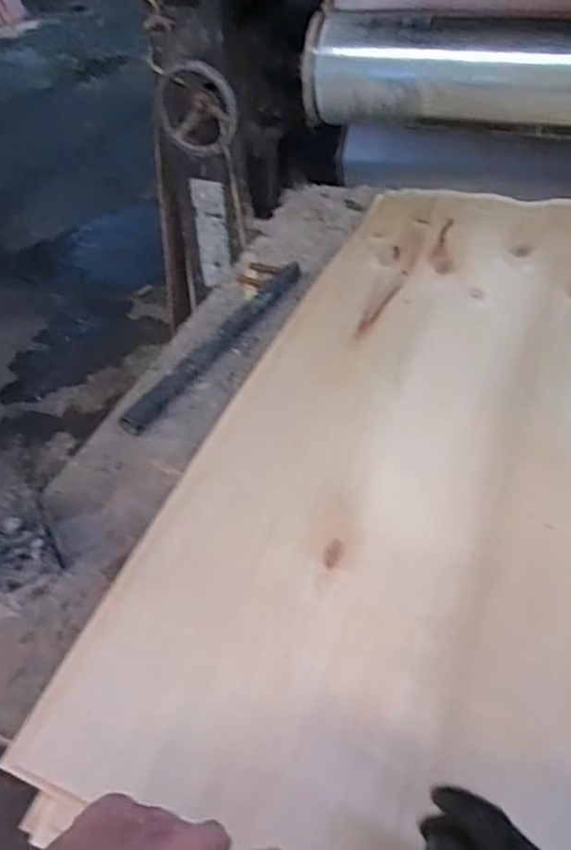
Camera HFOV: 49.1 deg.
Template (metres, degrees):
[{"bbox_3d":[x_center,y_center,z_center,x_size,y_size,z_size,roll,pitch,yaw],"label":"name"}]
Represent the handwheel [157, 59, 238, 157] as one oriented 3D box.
[{"bbox_3d":[-0.167,-0.597,1.181,0.147,0.163,0.032,3,44,6],"label":"handwheel"}]

